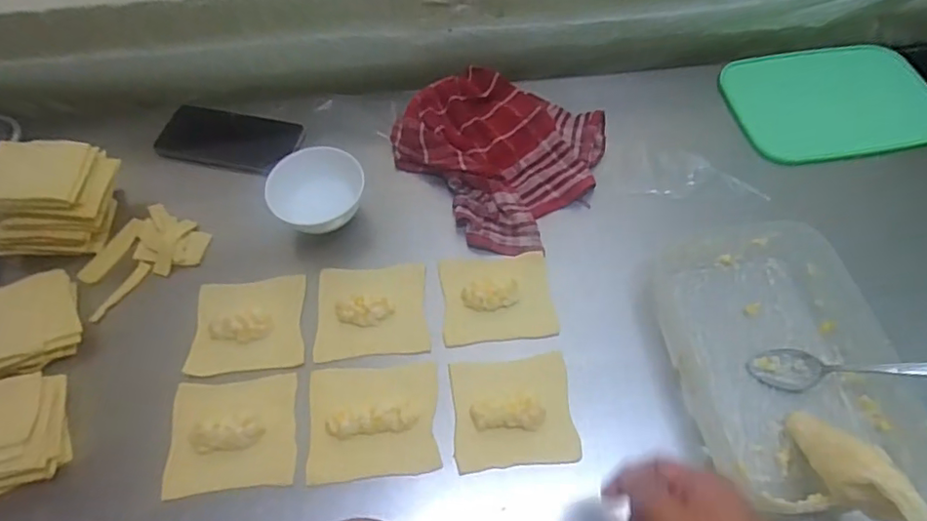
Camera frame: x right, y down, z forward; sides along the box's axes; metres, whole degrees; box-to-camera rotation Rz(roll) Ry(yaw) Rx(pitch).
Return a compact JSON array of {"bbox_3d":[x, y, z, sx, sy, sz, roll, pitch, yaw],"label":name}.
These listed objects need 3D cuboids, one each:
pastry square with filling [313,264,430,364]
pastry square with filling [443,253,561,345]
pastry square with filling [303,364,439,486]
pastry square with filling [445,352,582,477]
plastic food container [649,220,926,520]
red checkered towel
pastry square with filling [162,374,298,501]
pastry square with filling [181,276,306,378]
[{"bbox_3d":[-0.091,0.048,0.560,0.106,0.014,0.094,-4,60,-4],"label":"pastry square with filling"},{"bbox_3d":[0.035,0.036,0.567,0.109,0.013,0.090,-5,60,-4],"label":"pastry square with filling"},{"bbox_3d":[-0.080,0.140,0.501,0.113,0.013,0.099,-3,60,-3],"label":"pastry square with filling"},{"bbox_3d":[0.045,0.133,0.506,0.107,0.015,0.094,-5,60,-4],"label":"pastry square with filling"},{"bbox_3d":[0.294,0.078,0.522,0.192,0.047,0.268,-10,60,-7],"label":"plastic food container"},{"bbox_3d":[0.033,-0.129,0.651,0.221,0.032,0.208,31,64,16],"label":"red checkered towel"},{"bbox_3d":[-0.203,0.151,0.496,0.105,0.009,0.094,-5,60,-4],"label":"pastry square with filling"},{"bbox_3d":[-0.210,0.061,0.553,0.102,0.009,0.097,-5,60,-4],"label":"pastry square with filling"}]

